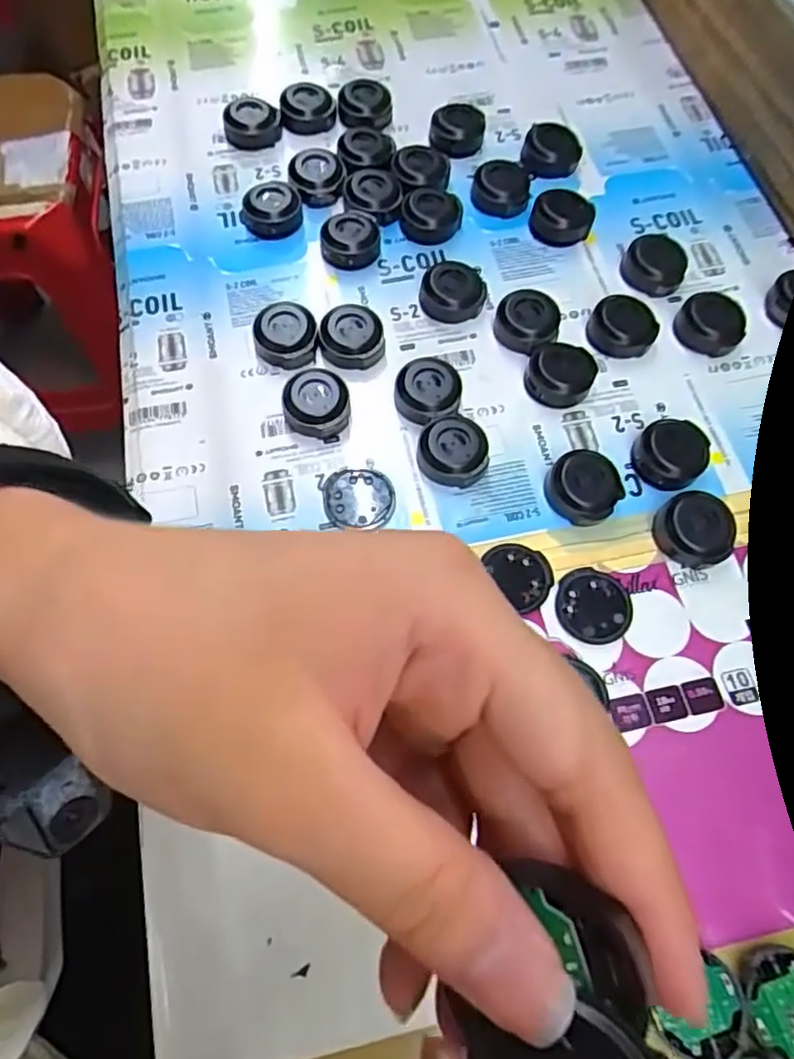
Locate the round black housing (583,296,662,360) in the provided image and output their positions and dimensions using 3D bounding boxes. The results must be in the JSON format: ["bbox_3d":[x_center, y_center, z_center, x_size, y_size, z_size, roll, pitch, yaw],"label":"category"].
[{"bbox_3d":[0.107,-0.096,0.309,0.031,0.009,0.025,29,70,11],"label":"round black housing"}]

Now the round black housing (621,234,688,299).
[{"bbox_3d":[0.127,-0.130,0.324,0.030,0.010,0.034,20,69,8],"label":"round black housing"}]

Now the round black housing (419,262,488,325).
[{"bbox_3d":[0.027,-0.116,0.314,0.031,0.017,0.026,9,68,3],"label":"round black housing"}]

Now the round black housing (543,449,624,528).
[{"bbox_3d":[0.077,-0.017,0.273,0.029,0.014,0.028,0,67,0],"label":"round black housing"}]

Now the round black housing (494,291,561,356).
[{"bbox_3d":[0.061,-0.097,0.306,0.029,0.017,0.029,0,67,0],"label":"round black housing"}]

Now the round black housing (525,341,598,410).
[{"bbox_3d":[0.074,-0.070,0.298,0.030,0.009,0.029,0,67,0],"label":"round black housing"}]

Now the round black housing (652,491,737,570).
[{"bbox_3d":[0.123,0.000,0.268,0.030,0.013,0.027,39,72,14],"label":"round black housing"}]

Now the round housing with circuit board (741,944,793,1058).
[{"bbox_3d":[0.123,0.149,0.206,0.030,0.010,0.029,0,67,0],"label":"round housing with circuit board"}]

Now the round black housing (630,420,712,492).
[{"bbox_3d":[0.118,-0.032,0.281,0.030,0.012,0.028,0,67,0],"label":"round black housing"}]

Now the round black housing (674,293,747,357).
[{"bbox_3d":[0.148,-0.096,0.308,0.030,0.013,0.024,40,72,15],"label":"round black housing"}]

